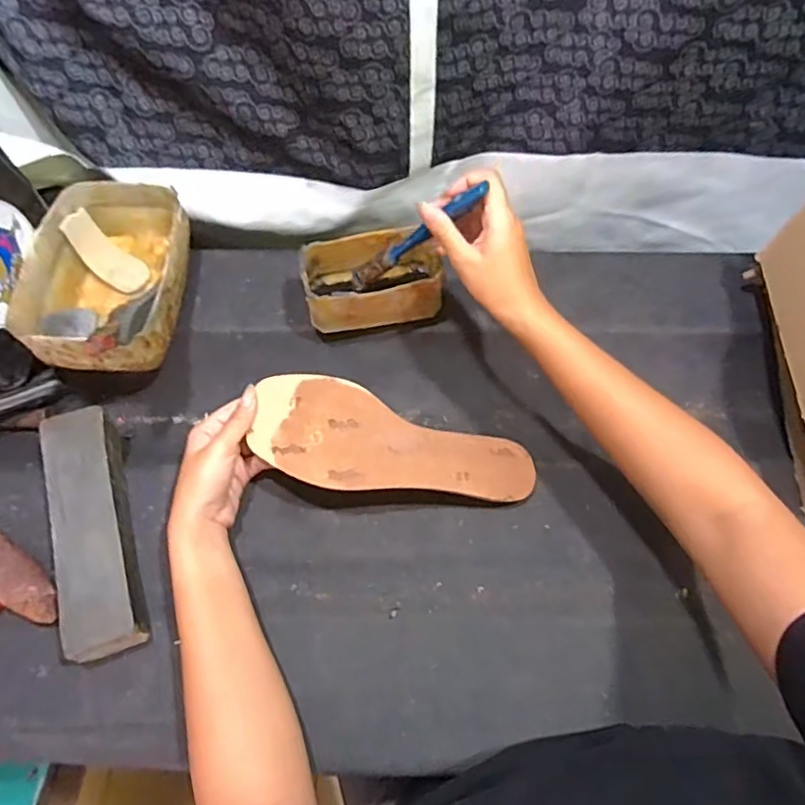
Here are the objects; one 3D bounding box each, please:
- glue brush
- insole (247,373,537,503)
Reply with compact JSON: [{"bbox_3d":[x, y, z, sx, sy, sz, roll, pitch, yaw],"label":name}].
[{"bbox_3d":[0.009,-0.136,0.494,0.015,0.154,0.017,29,55,-32],"label":"glue brush"},{"bbox_3d":[-0.004,0.037,0.472,0.229,0.024,0.082,14,61,-6],"label":"insole"}]

